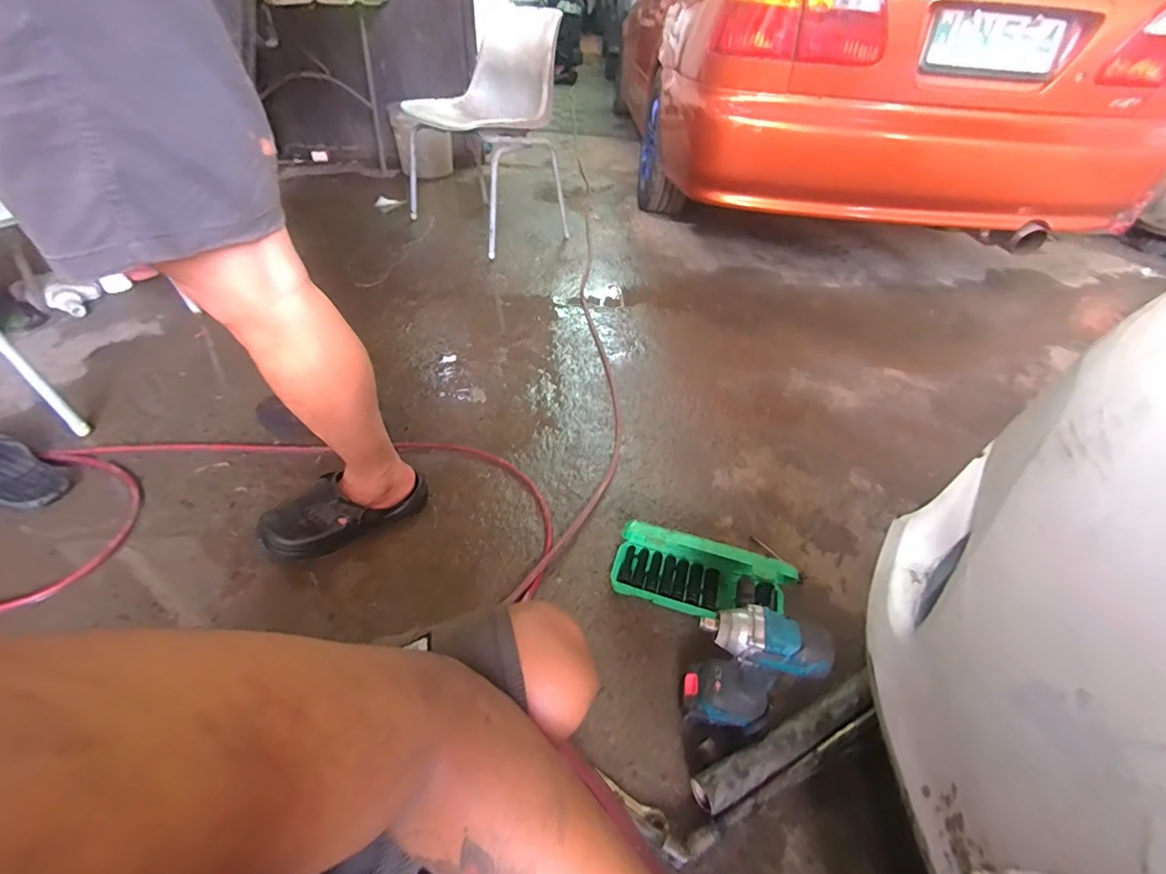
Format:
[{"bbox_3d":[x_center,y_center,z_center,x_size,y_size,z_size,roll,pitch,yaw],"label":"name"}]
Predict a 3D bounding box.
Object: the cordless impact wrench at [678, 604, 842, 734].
[{"bbox_3d":[0.211,0.314,0.644,0.141,0.226,0.072,18,44,15],"label":"cordless impact wrench"}]

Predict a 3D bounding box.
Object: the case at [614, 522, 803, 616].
[{"bbox_3d":[0.192,0.226,0.831,0.289,0.122,0.111,14,43,10],"label":"case"}]

